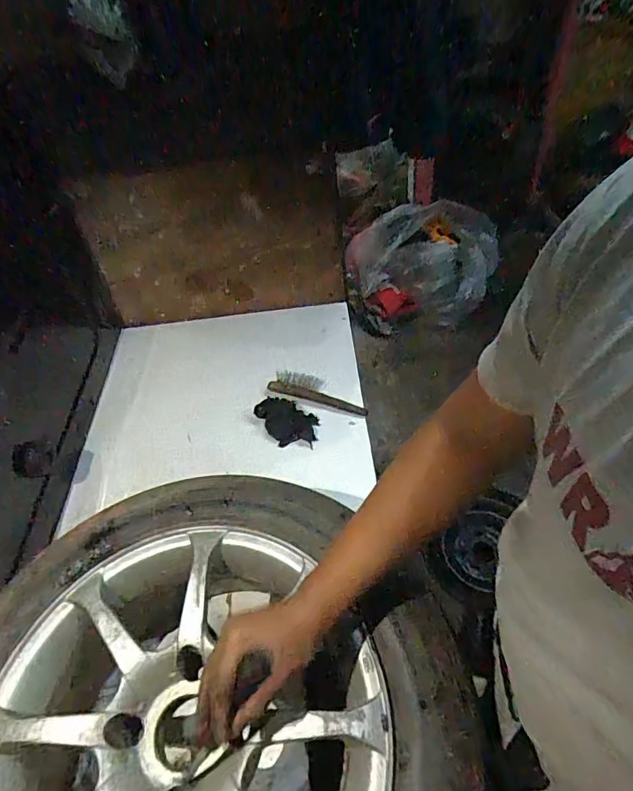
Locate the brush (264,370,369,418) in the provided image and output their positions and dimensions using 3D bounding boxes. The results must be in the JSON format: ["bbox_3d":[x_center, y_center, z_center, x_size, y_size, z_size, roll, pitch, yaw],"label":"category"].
[{"bbox_3d":[0.006,-0.009,0.930,0.195,0.030,0.074,10,52,14],"label":"brush"}]

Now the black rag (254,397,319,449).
[{"bbox_3d":[-0.060,0.049,0.882,0.120,0.032,0.088,-1,50,13],"label":"black rag"}]

